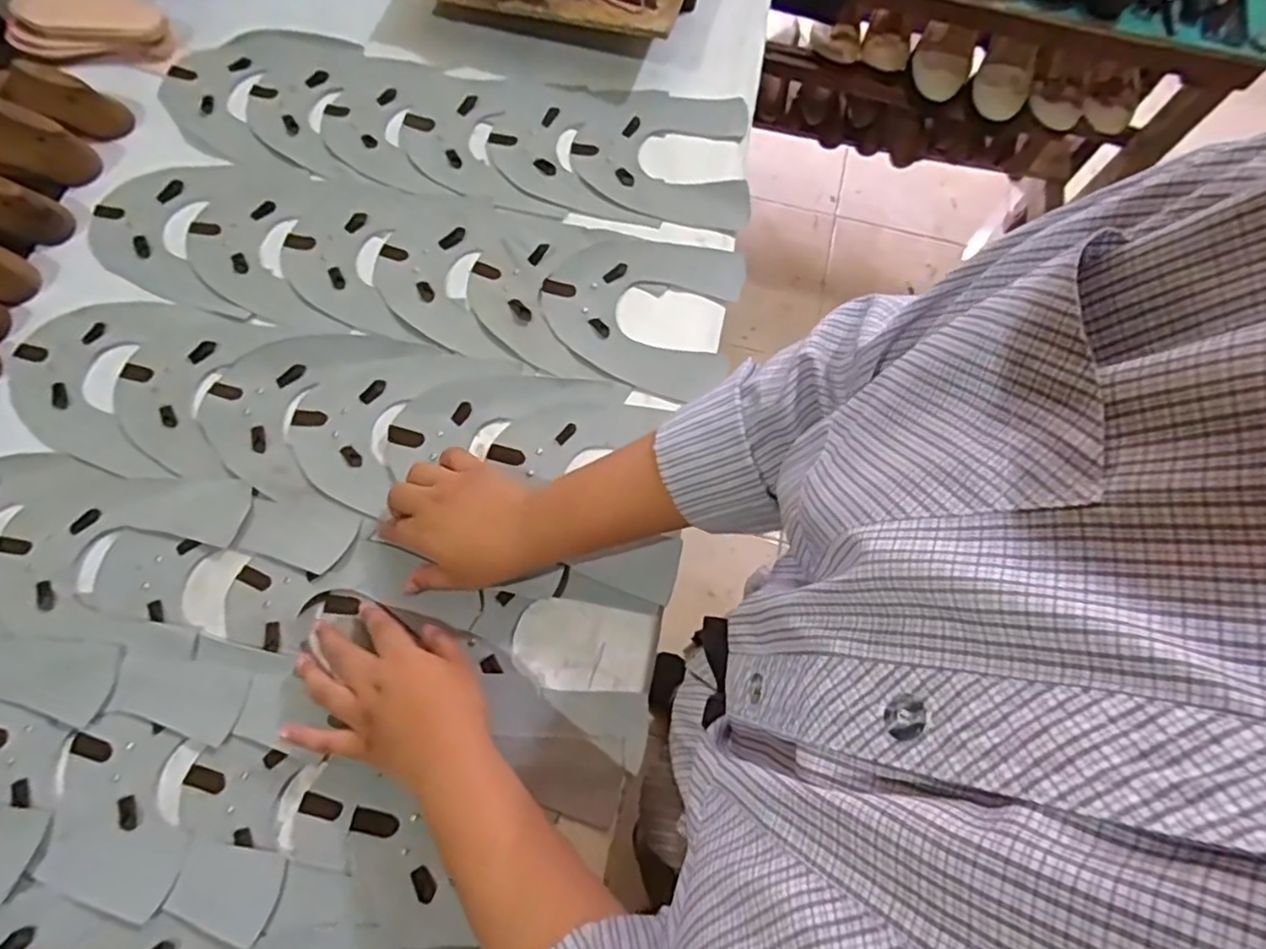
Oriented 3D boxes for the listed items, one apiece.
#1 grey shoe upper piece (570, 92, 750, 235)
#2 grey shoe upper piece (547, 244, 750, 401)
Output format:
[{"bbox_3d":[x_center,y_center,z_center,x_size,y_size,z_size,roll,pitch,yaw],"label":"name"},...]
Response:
[{"bbox_3d":[0.027,-0.297,0.604,0.159,0.005,0.147,3,71,-1],"label":"grey shoe upper piece"},{"bbox_3d":[0.006,-0.141,0.552,0.159,0.008,0.146,12,71,2],"label":"grey shoe upper piece"}]

